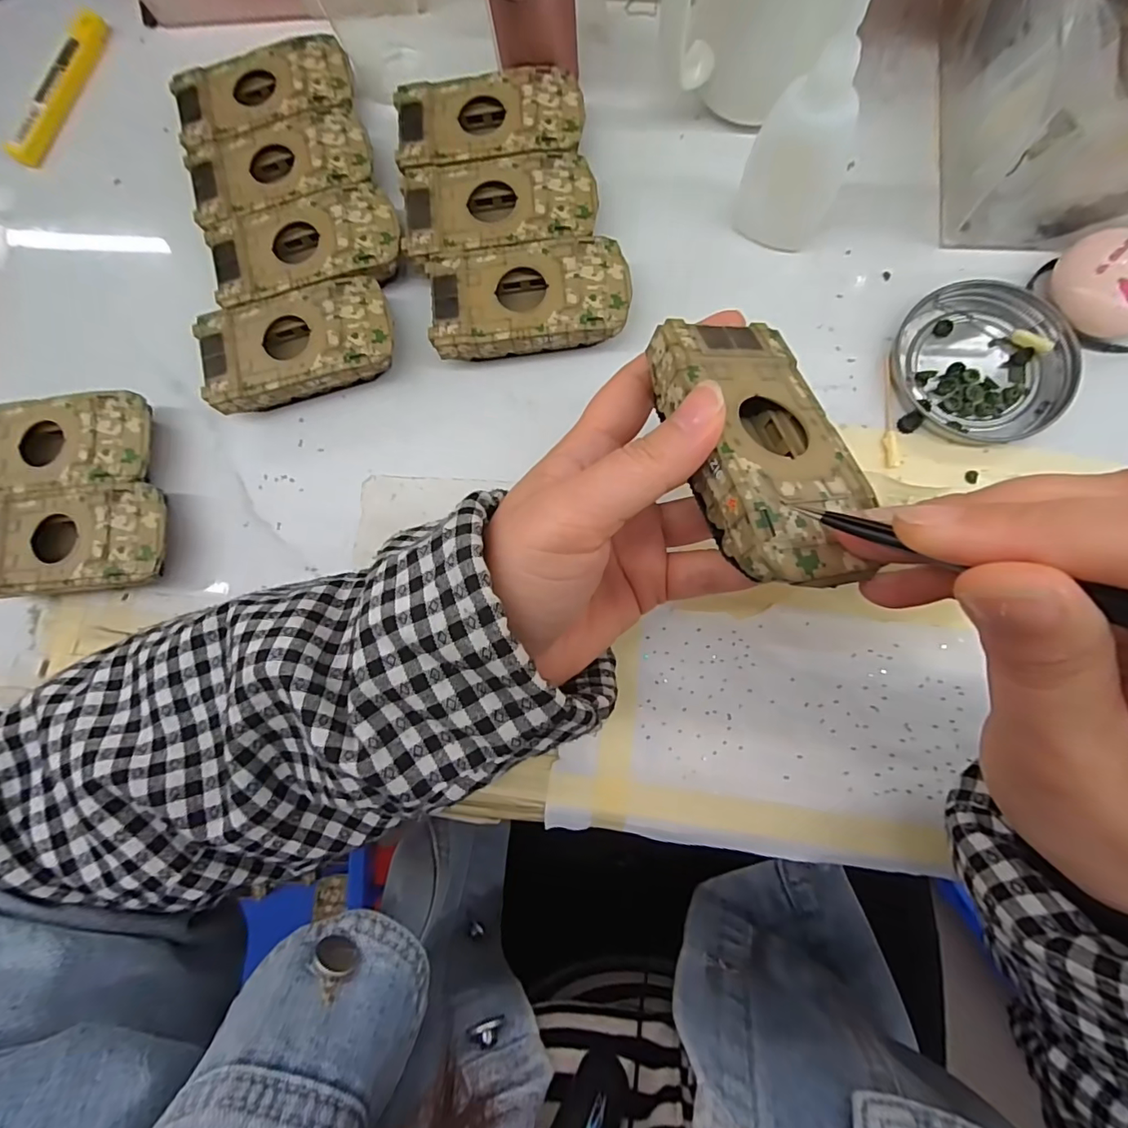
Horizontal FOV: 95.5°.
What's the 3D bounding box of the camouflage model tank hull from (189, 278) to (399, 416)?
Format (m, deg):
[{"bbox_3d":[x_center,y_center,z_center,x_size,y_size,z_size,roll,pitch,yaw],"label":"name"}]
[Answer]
[{"bbox_3d":[-0.134,-0.110,0.265,0.094,0.026,0.048,-14,81,3],"label":"camouflage model tank hull"}]

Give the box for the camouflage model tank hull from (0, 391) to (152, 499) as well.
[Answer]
[{"bbox_3d":[-0.257,-0.058,0.267,0.092,0.026,0.052,-3,82,4],"label":"camouflage model tank hull"}]

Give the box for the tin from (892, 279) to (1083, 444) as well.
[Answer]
[{"bbox_3d":[0.200,-0.098,0.244,0.076,0.010,0.076,-1,81,4],"label":"tin"}]

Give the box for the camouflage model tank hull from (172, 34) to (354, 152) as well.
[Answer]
[{"bbox_3d":[-0.164,-0.259,0.289,0.094,0.023,0.051,-16,81,2],"label":"camouflage model tank hull"}]

